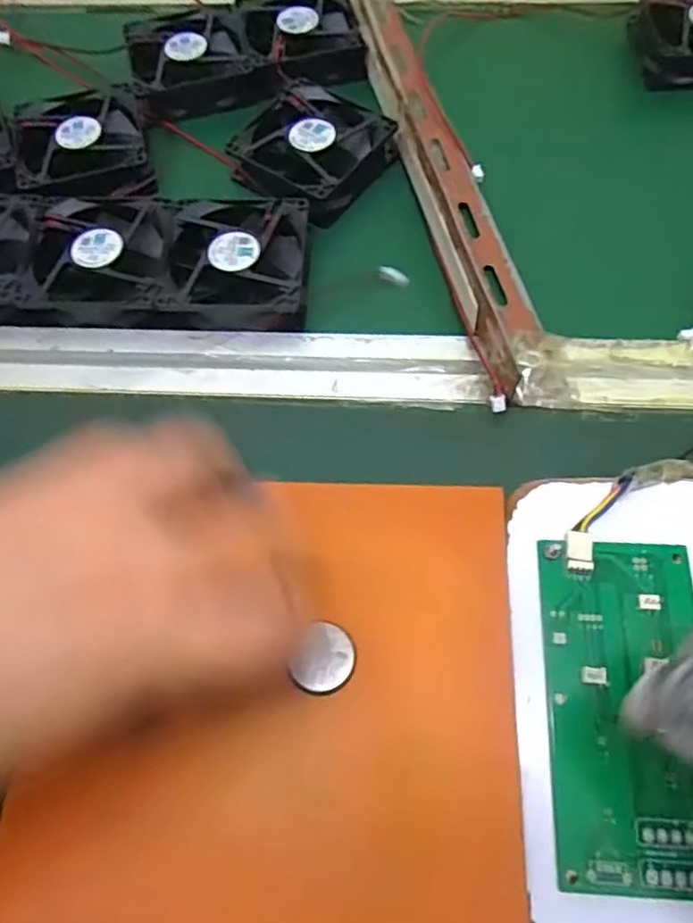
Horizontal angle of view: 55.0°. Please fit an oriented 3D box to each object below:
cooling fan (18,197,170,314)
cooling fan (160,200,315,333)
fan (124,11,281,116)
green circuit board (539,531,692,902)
[{"bbox_3d":[-0.142,-0.118,0.390,0.081,0.023,0.083,-2,63,1],"label":"cooling fan"},{"bbox_3d":[-0.063,-0.114,0.385,0.079,0.024,0.087,2,63,2],"label":"cooling fan"},{"bbox_3d":[-0.103,-0.279,0.462,0.090,0.022,0.078,-17,64,-7],"label":"fan"},{"bbox_3d":[0.115,0.098,0.270,0.064,0.008,0.134,2,67,3],"label":"green circuit board"}]

